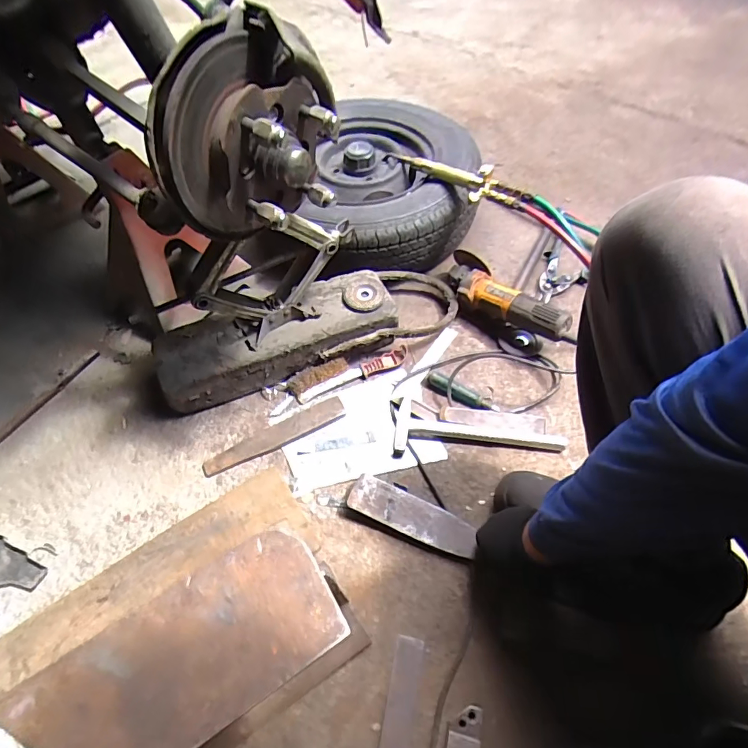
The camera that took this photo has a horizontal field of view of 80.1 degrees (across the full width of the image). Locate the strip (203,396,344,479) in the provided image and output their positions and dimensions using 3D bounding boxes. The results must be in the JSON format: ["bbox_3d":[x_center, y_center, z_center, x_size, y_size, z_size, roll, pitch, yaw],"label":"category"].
[{"bbox_3d":[-0.167,0.103,0.757,0.245,0.012,0.050,-23,58,-12],"label":"strip"}]

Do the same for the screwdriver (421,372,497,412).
[{"bbox_3d":[0.152,0.031,0.785,0.138,0.023,0.031,20,60,16],"label":"screwdriver"}]

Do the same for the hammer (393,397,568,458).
[{"bbox_3d":[0.177,0.095,0.750,0.278,0.022,0.103,3,56,5],"label":"hammer"}]

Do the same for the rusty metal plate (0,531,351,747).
[{"bbox_3d":[-0.162,0.244,0.377,0.261,0.004,0.117,-29,59,-16],"label":"rusty metal plate"}]

